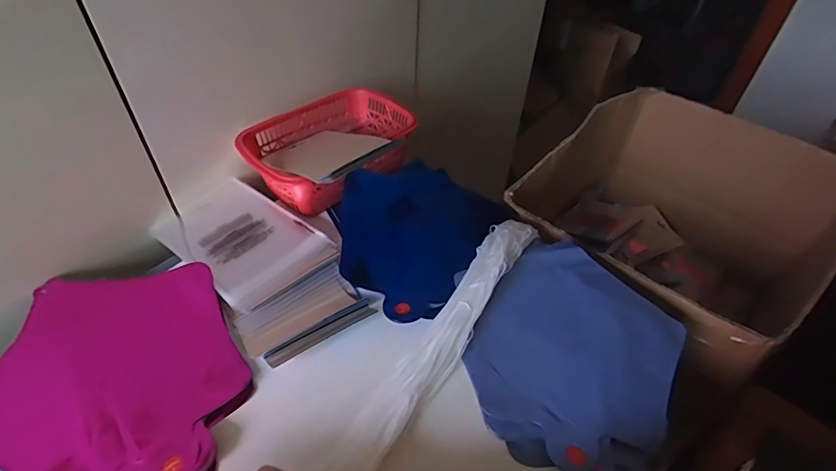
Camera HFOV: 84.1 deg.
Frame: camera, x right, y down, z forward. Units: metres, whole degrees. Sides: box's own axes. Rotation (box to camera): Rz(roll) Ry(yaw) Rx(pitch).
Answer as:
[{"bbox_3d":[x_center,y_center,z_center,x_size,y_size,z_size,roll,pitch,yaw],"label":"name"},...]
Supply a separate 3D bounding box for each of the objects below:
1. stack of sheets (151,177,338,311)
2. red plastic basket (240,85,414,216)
[{"bbox_3d":[-0.206,-0.003,0.532,0.200,0.015,0.121,34,53,24],"label":"stack of sheets"},{"bbox_3d":[-0.112,-0.118,0.608,0.218,0.060,0.158,-34,58,-30],"label":"red plastic basket"}]

